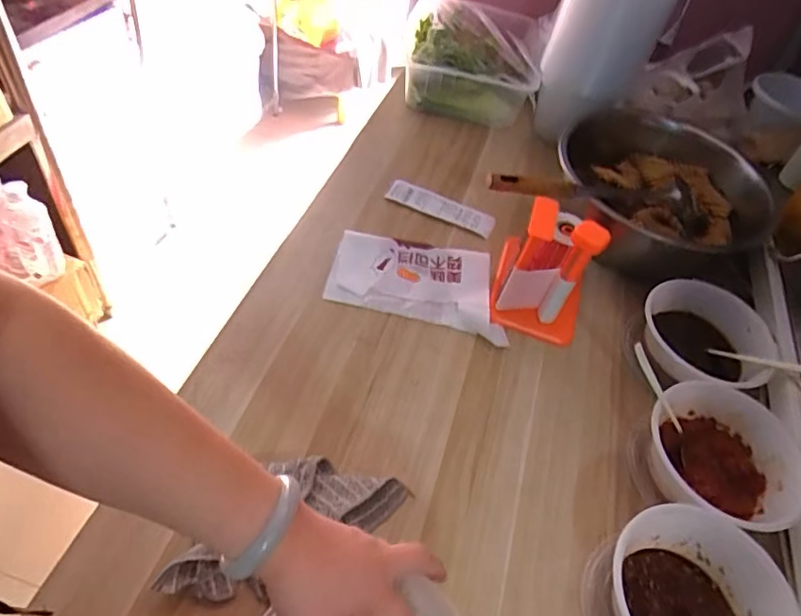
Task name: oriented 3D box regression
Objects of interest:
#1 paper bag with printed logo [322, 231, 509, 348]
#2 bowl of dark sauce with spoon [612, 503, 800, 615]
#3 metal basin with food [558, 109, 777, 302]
[{"bbox_3d":[0.028,-0.045,0.762,0.244,0.025,0.137,17,50,4],"label":"paper bag with printed logo"},{"bbox_3d":[0.277,0.277,0.506,0.146,0.069,0.158,5,50,-6],"label":"bowl of dark sauce with spoon"},{"bbox_3d":[0.379,-0.174,0.831,0.293,0.106,0.298,5,50,-6],"label":"metal basin with food"}]

